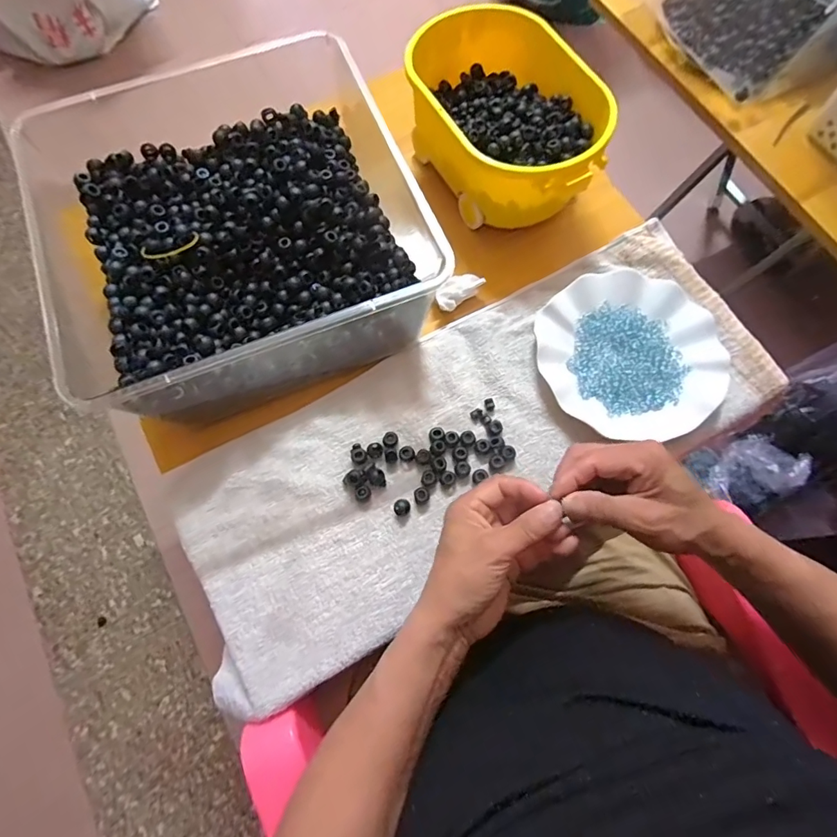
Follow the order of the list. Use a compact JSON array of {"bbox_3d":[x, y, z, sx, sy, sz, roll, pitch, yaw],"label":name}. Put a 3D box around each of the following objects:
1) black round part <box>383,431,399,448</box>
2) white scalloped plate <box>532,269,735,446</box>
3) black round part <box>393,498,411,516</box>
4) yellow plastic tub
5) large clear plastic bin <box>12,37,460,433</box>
[{"bbox_3d":[-0.027,0.021,0.447,0.015,0.008,0.017,-10,72,-3],"label":"black round part"},{"bbox_3d":[0.215,-0.065,0.471,0.181,0.024,0.176,0,72,0],"label":"white scalloped plate"},{"bbox_3d":[-0.016,0.083,0.430,0.014,0.010,0.015,0,72,0],"label":"black round part"},{"bbox_3d":[0.091,-0.322,0.502,0.159,0.087,0.249,-31,74,-9],"label":"yellow plastic tub"},{"bbox_3d":[-0.174,-0.190,0.448,0.292,0.140,0.342,-22,73,-7],"label":"large clear plastic bin"}]

